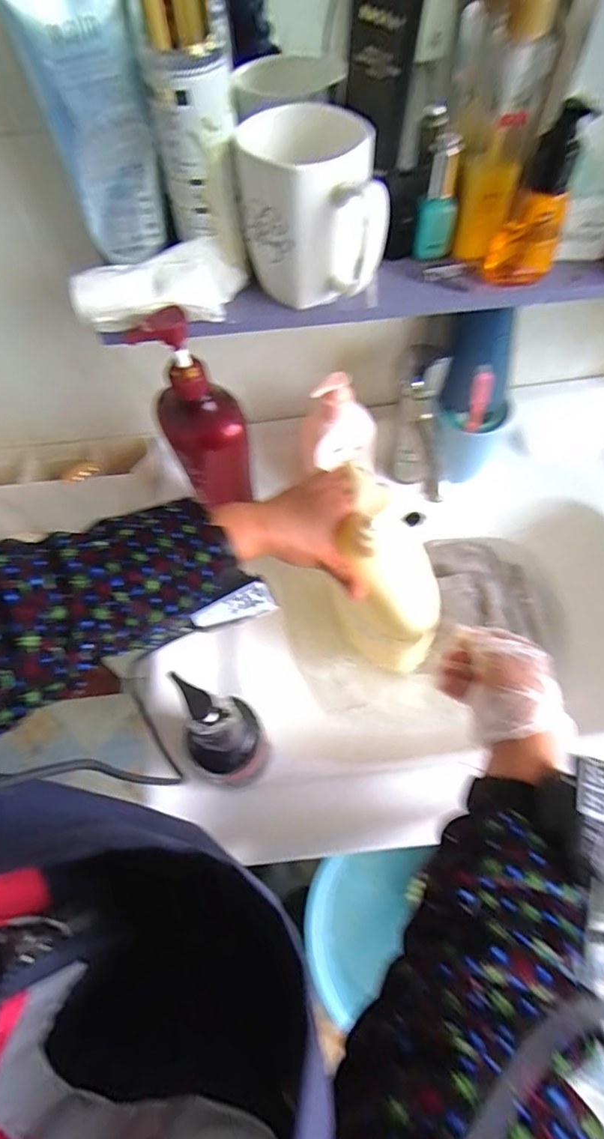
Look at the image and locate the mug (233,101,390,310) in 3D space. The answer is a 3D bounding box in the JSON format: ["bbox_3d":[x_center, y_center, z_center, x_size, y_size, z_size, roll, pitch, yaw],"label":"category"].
[{"bbox_3d":[0.005,-0.257,0.371,0.091,0.099,0.099,-13,59,0],"label":"mug"}]

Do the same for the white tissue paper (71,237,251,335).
[{"bbox_3d":[-0.111,-0.216,0.391,0.126,0.042,0.042,-9,59,2],"label":"white tissue paper"}]

